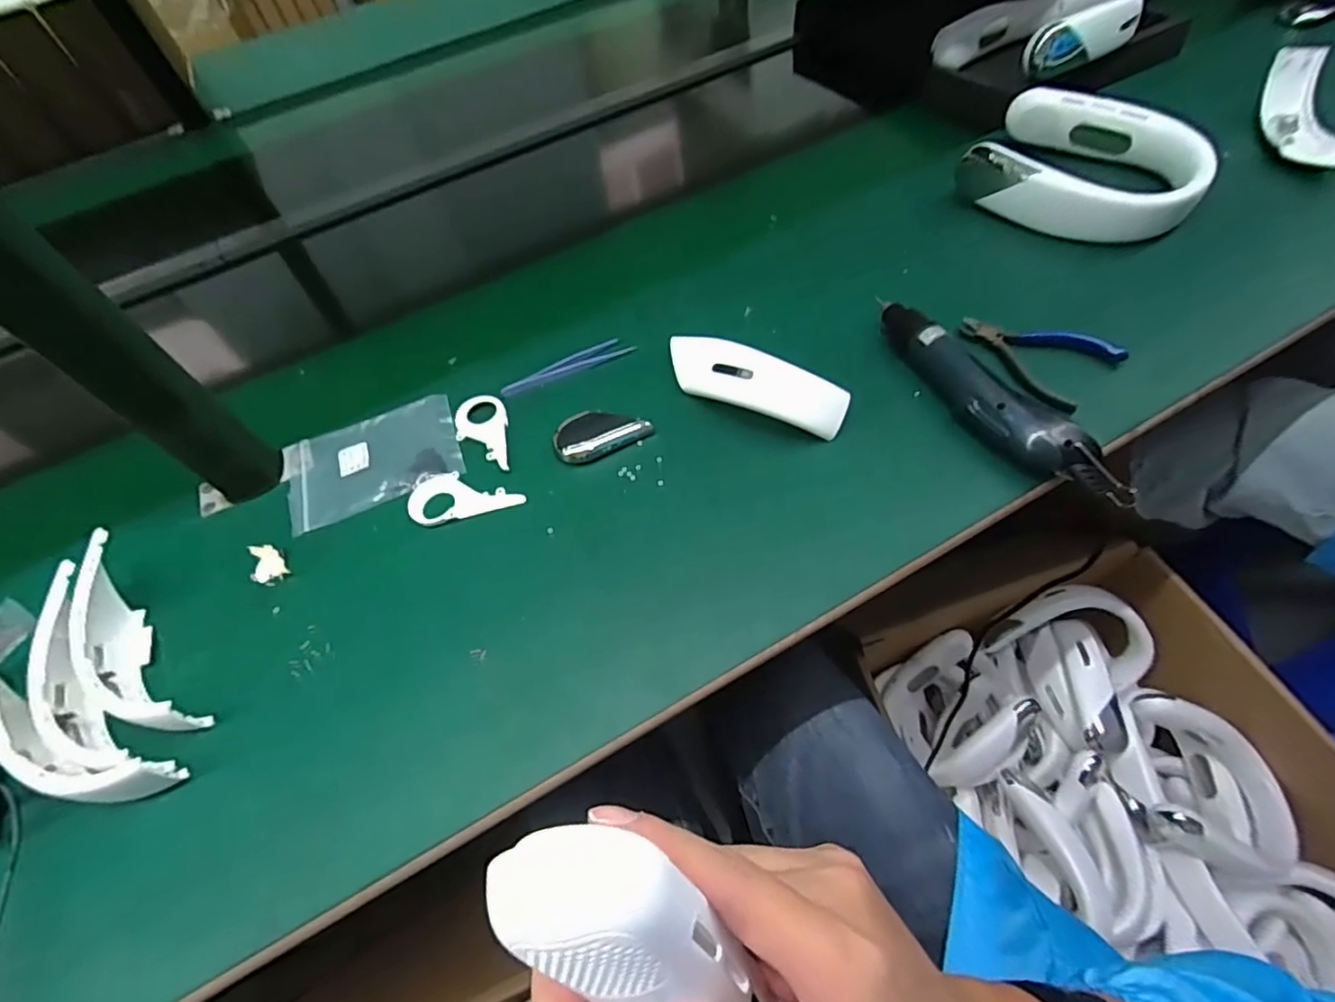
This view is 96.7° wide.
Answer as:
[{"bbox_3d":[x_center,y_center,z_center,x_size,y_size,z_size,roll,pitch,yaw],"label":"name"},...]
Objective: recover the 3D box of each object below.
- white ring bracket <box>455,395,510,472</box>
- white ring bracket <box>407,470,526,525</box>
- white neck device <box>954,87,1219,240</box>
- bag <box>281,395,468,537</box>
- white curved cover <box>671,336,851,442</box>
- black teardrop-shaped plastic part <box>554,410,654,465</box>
[{"bbox_3d":[-0.163,-0.060,0.523,0.046,0.006,0.090,-15,56,-2],"label":"white ring bracket"},{"bbox_3d":[-0.167,-0.007,0.491,0.092,0.005,0.049,-16,56,-2],"label":"white ring bracket"},{"bbox_3d":[0.423,-0.343,0.604,0.209,0.059,0.187,28,65,23],"label":"white neck device"},{"bbox_3d":[-0.262,-0.038,0.525,0.152,0.010,0.105,-22,58,-6],"label":"bag"},{"bbox_3d":[0.064,-0.100,0.488,0.169,0.047,0.047,25,64,22],"label":"white curved cover"},{"bbox_3d":[-0.058,-0.062,0.509,0.079,0.012,0.046,-21,57,-6],"label":"black teardrop-shaped plastic part"}]

